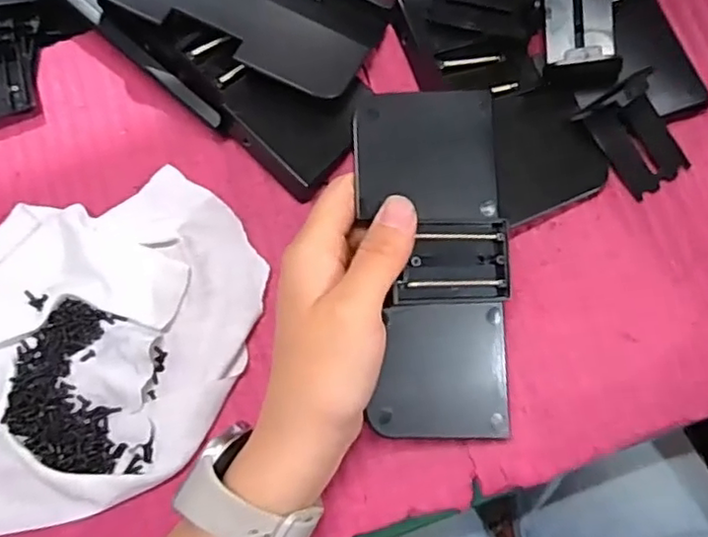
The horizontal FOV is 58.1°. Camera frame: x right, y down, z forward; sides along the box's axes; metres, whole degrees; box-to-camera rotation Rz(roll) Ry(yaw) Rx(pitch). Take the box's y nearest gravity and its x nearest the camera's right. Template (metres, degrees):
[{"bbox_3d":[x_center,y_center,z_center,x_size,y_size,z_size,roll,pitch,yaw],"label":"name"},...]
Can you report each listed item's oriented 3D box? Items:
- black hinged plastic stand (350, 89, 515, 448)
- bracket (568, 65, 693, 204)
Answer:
[{"bbox_3d":[0.038,-0.002,0.303,0.069,0.028,0.160,-3,79,-13],"label":"black hinged plastic stand"},{"bbox_3d":[0.148,-0.069,0.337,0.037,0.008,0.057,-29,98,3],"label":"bracket"}]

